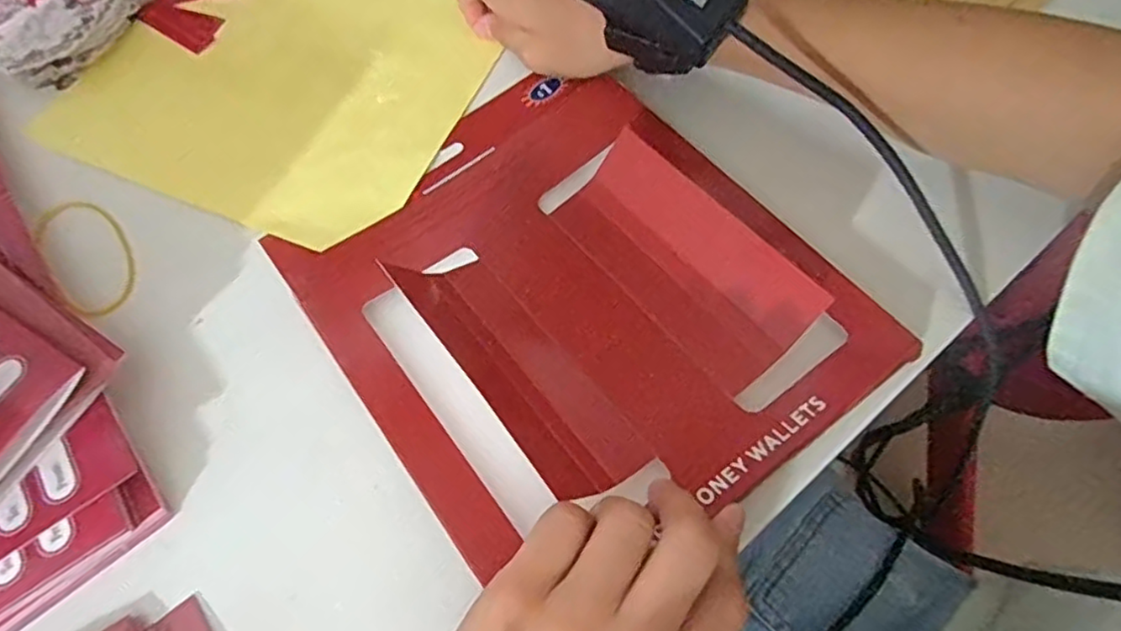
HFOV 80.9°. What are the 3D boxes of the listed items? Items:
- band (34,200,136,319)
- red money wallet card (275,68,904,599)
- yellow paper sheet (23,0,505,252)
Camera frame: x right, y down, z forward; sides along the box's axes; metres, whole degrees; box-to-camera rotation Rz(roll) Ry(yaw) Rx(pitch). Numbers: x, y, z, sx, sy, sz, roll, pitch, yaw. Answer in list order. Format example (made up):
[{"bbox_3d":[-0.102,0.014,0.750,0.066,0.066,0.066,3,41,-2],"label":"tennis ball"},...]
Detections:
[{"bbox_3d":[-0.234,-0.030,0.325,0.039,0.004,0.073,-35,66,-12],"label":"band"},{"bbox_3d":[0.002,-0.016,0.284,0.192,0.054,0.223,-36,70,-15],"label":"red money wallet card"},{"bbox_3d":[-0.150,-0.147,0.374,0.210,0.013,0.206,23,68,10],"label":"yellow paper sheet"}]

